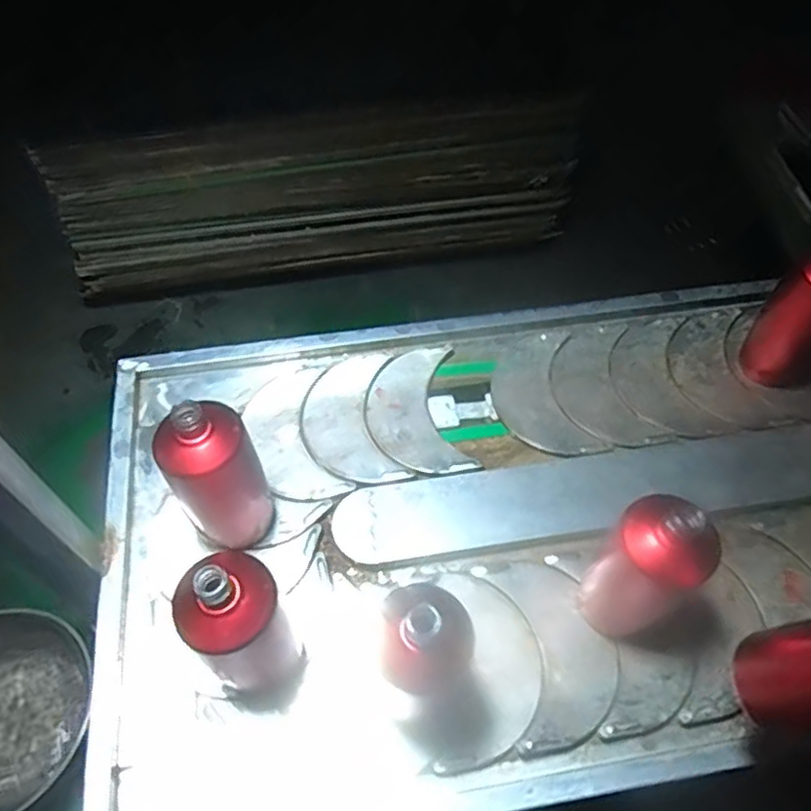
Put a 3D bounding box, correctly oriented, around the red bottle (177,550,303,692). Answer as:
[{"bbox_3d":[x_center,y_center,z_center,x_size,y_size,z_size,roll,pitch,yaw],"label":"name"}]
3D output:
[{"bbox_3d":[-0.132,0.183,0.564,0.074,0.198,0.060,-36,61,-18],"label":"red bottle"}]

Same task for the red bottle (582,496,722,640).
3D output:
[{"bbox_3d":[0.205,0.146,0.596,0.081,0.202,0.075,-2,56,3],"label":"red bottle"}]

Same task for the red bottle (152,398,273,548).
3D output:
[{"bbox_3d":[-0.181,0.068,0.659,0.081,0.209,0.063,-40,62,-20],"label":"red bottle"}]

